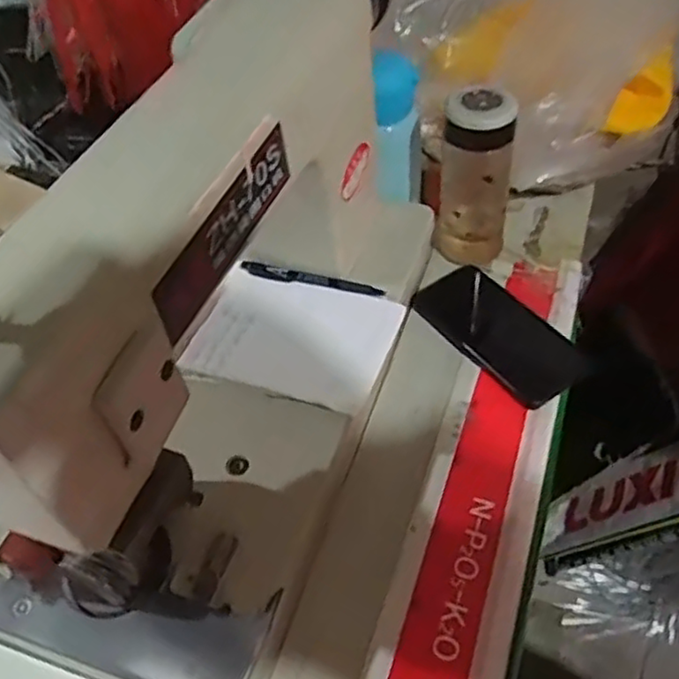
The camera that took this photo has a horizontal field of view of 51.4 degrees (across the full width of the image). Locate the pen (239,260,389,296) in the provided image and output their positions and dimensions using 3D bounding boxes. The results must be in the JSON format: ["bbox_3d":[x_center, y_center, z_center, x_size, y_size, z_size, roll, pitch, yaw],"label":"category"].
[{"bbox_3d":[-0.026,-0.057,0.656,0.137,0.012,0.012,10,51,13],"label":"pen"}]

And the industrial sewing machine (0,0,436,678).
[{"bbox_3d":[-0.081,-0.071,0.527,0.218,0.276,0.527,11,51,15],"label":"industrial sewing machine"}]

